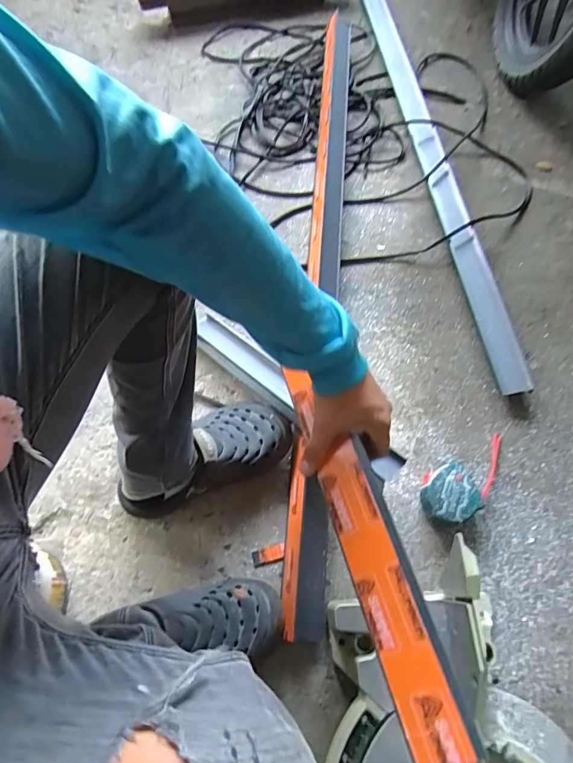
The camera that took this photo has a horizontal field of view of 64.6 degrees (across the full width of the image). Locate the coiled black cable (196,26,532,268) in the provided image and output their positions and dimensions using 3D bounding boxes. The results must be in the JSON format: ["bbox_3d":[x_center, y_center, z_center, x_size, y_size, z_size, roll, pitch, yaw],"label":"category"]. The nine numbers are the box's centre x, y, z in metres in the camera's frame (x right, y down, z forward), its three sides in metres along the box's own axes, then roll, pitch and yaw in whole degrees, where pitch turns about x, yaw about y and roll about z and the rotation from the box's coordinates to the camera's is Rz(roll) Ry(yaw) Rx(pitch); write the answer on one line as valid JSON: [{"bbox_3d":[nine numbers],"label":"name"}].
[{"bbox_3d":[0.167,-0.625,1.068,0.656,0.069,0.855,-8,66,-4],"label":"coiled black cable"}]

